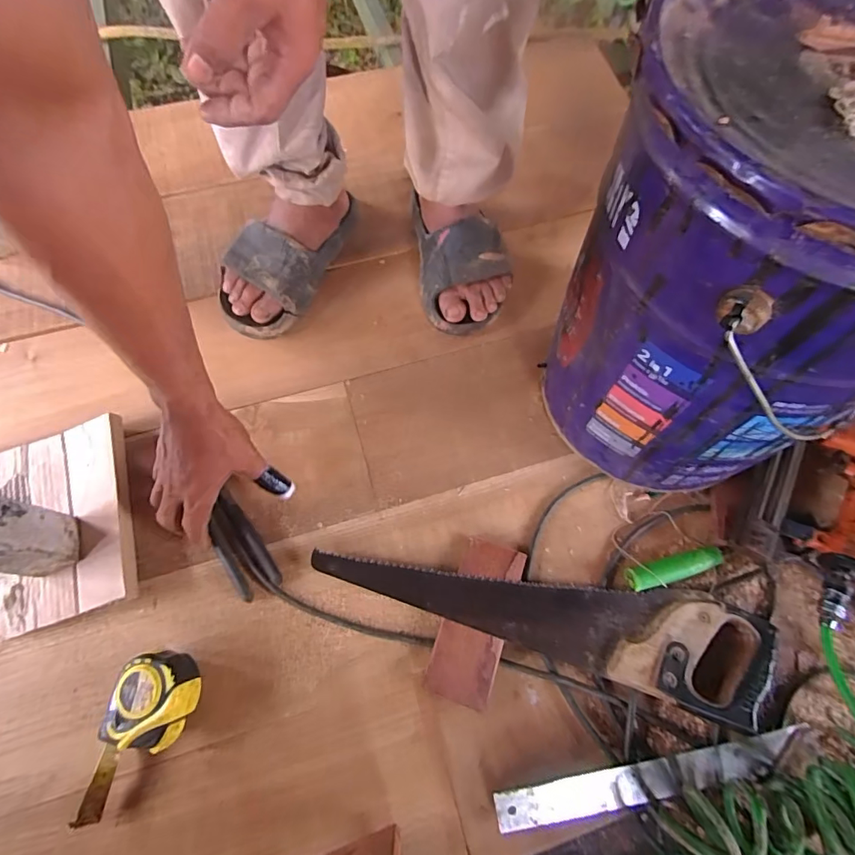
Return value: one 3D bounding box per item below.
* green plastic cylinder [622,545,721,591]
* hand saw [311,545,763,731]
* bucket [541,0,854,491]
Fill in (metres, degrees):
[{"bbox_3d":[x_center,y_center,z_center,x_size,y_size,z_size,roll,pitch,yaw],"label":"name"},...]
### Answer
[{"bbox_3d":[0.267,0.154,0.511,0.103,0.022,0.025,-13,68,-8],"label":"green plastic cylinder"},{"bbox_3d":[0.113,0.186,0.488,0.471,0.035,0.109,15,67,4],"label":"hand saw"},{"bbox_3d":[0.252,-0.124,0.403,0.254,0.350,0.269,1,69,-2],"label":"bucket"}]

